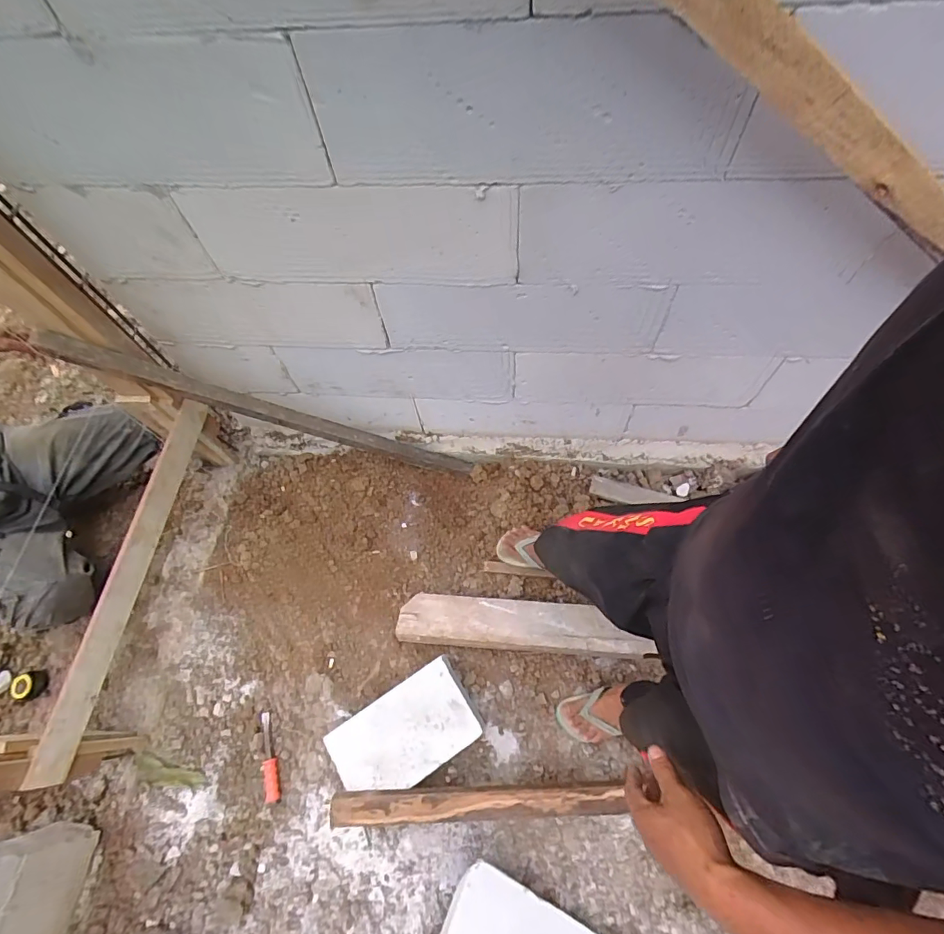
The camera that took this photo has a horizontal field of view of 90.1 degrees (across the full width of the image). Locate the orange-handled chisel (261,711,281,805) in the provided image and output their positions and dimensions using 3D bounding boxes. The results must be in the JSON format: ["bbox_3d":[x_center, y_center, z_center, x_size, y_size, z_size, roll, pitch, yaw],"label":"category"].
[{"bbox_3d":[-0.503,0.715,1.161,0.037,0.025,0.196,-16,65,-6],"label":"orange-handled chisel"}]

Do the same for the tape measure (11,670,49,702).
[{"bbox_3d":[-1.130,0.557,1.200,0.076,0.029,0.067,-9,65,-3],"label":"tape measure"}]

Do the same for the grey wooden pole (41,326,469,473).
[{"bbox_3d":[-0.446,-0.124,1.230,1.026,0.067,0.041,18,56,-32],"label":"grey wooden pole"}]

